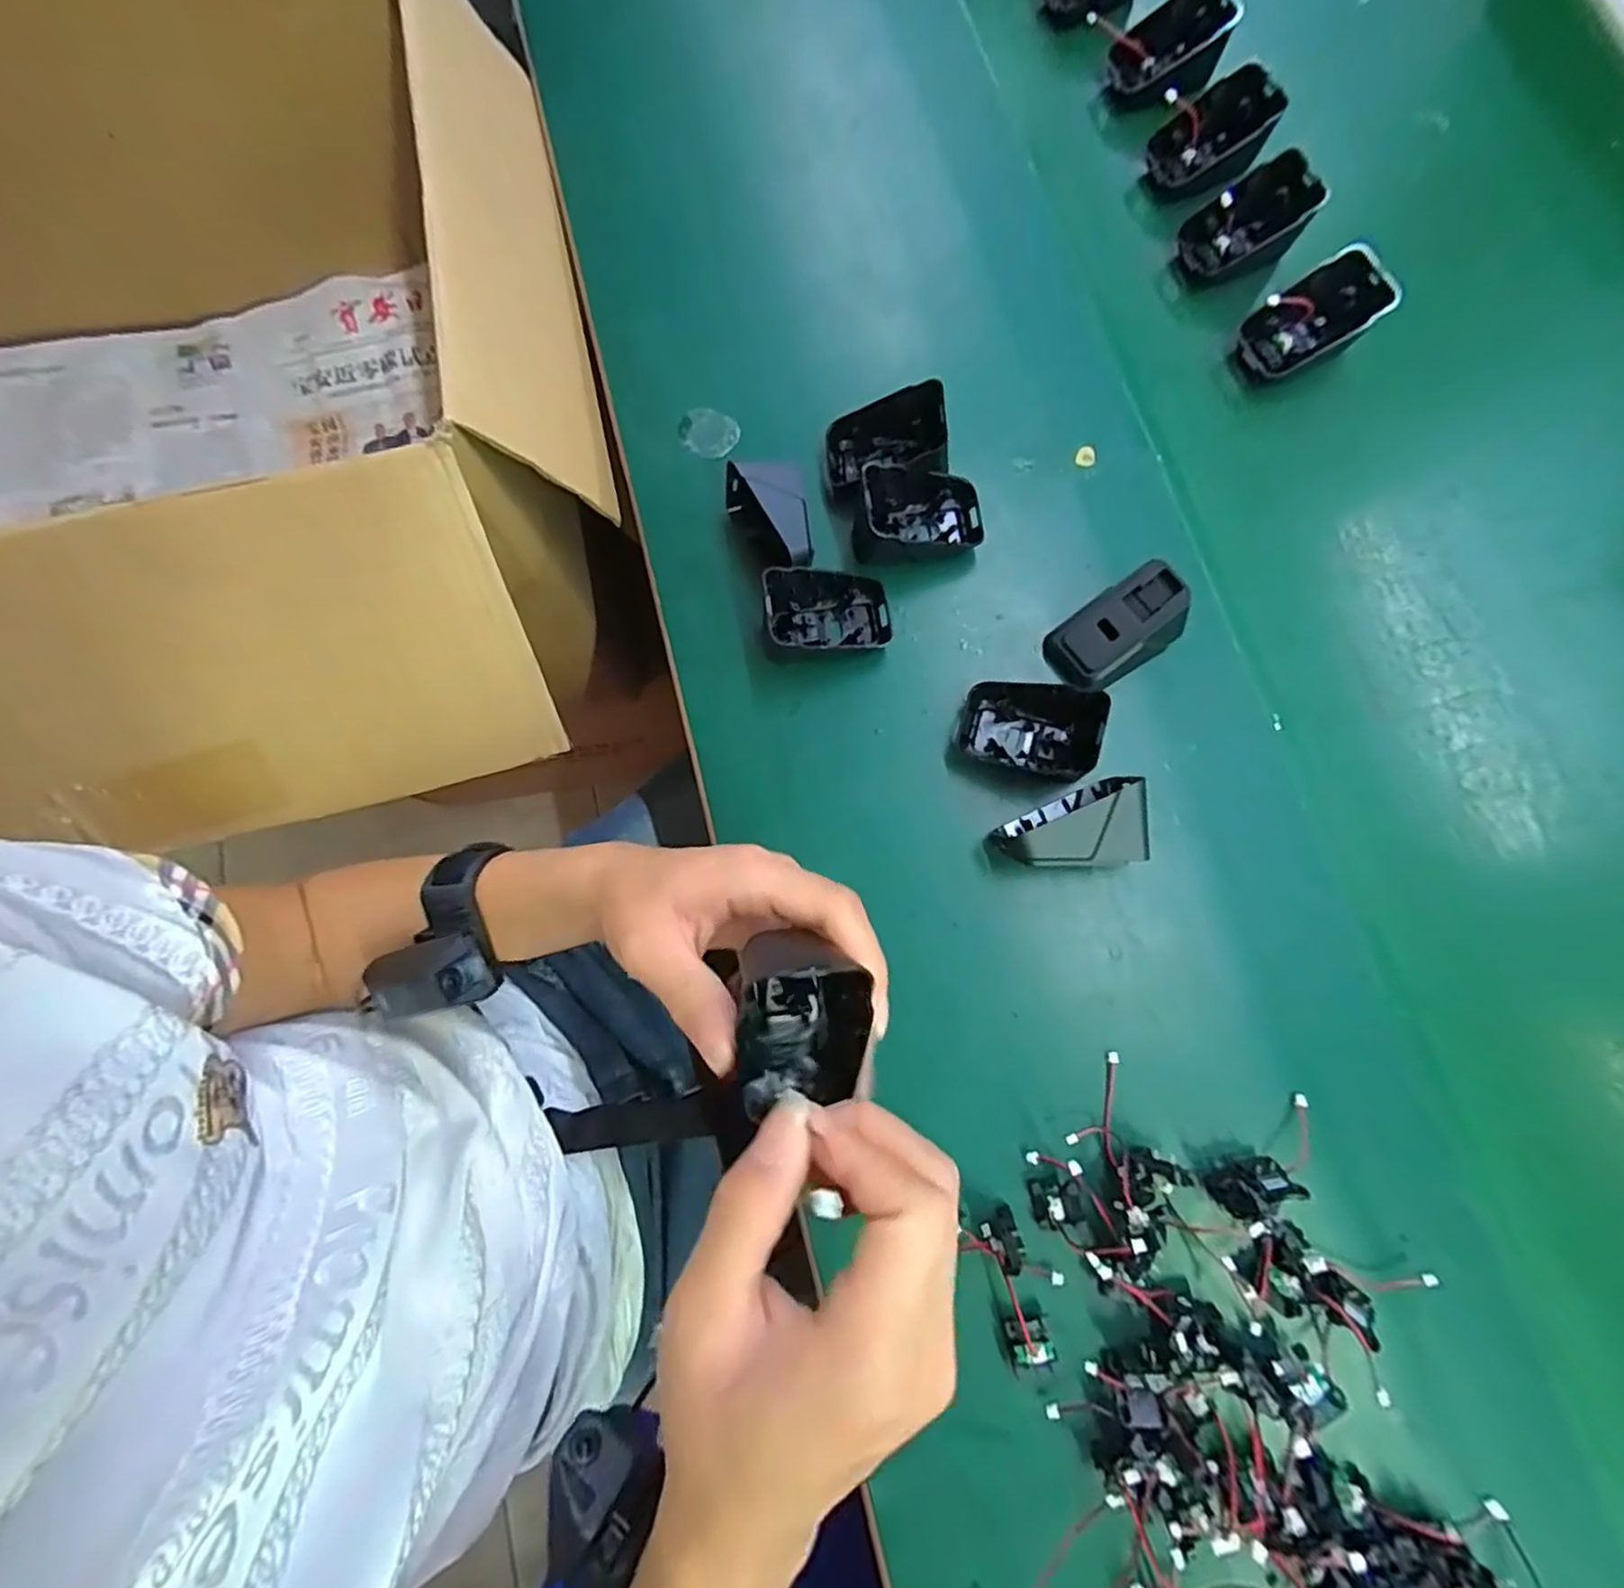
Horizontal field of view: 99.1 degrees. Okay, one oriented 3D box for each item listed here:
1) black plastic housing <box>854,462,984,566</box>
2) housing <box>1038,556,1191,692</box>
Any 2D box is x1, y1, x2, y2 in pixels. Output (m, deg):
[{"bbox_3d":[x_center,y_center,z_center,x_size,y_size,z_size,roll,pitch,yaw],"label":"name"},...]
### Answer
[{"bbox_3d":[0.058,-0.151,0.377,0.069,0.035,0.043,3,78,2],"label":"black plastic housing"},{"bbox_3d":[0.160,-0.085,0.356,0.066,0.041,0.039,-30,79,-5],"label":"housing"}]

